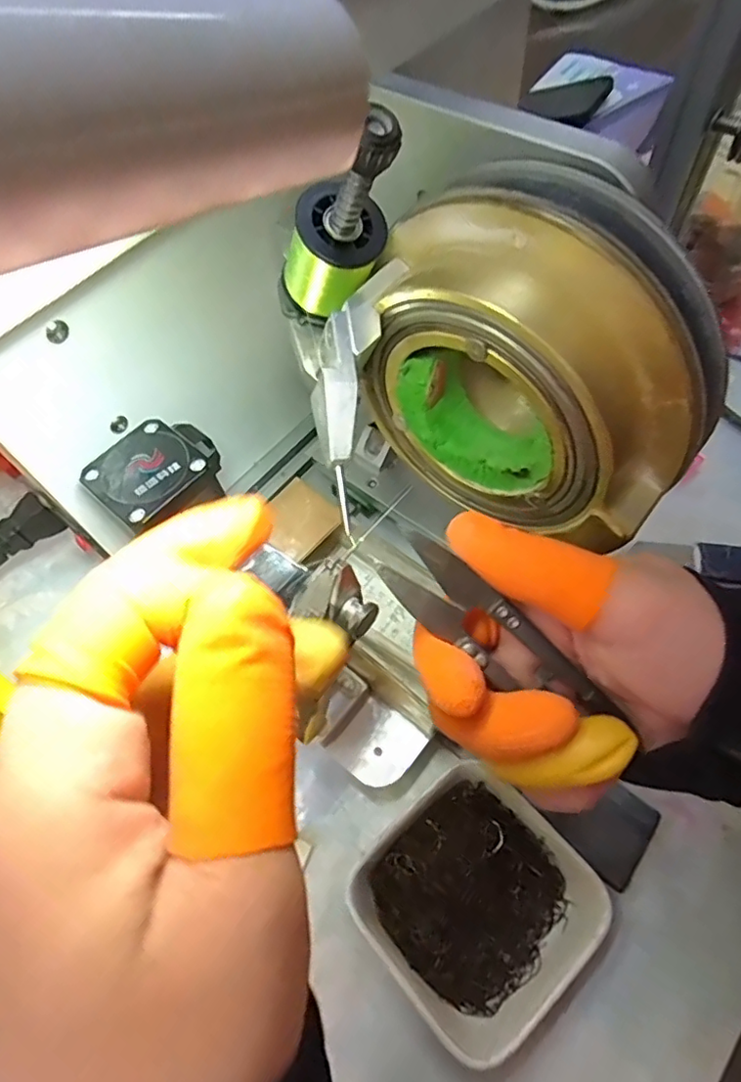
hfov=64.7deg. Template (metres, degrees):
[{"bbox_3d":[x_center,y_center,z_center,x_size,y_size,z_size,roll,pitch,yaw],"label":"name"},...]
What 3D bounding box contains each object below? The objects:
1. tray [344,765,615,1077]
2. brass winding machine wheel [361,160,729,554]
[{"bbox_3d":[0.043,0.144,0.236,0.080,0.032,0.083,-37,65,-15],"label":"tray"},{"bbox_3d":[0.051,-0.052,0.182,0.102,0.093,0.042,35,69,20],"label":"brass winding machine wheel"}]

